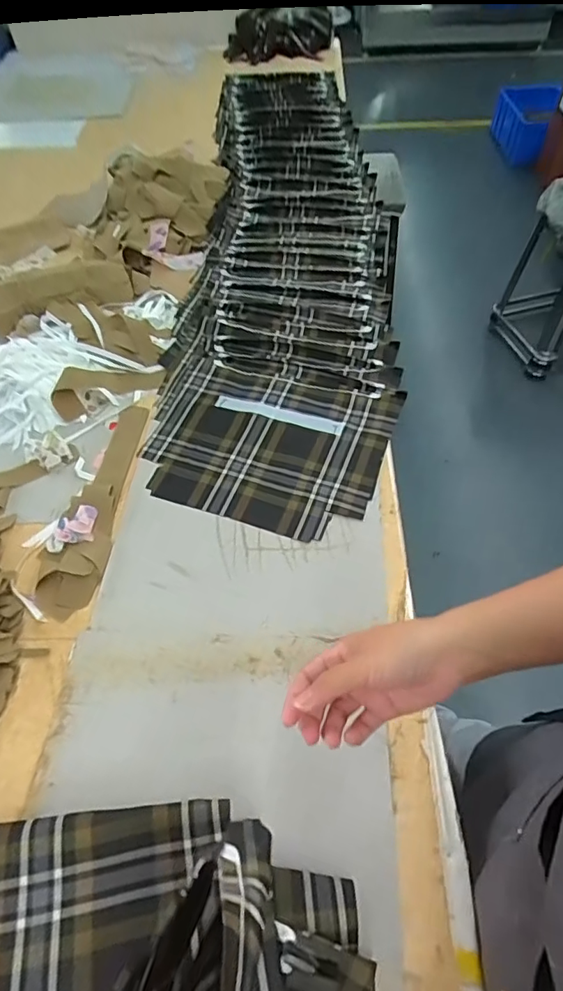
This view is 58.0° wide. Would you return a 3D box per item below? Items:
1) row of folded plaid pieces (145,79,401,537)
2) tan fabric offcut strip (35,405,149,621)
[{"bbox_3d":[0.016,-0.596,1.117,0.402,0.044,1.545,1,56,2],"label":"row of folded plaid pieces"},{"bbox_3d":[-0.267,-0.003,0.729,0.084,0.020,0.357,3,56,4],"label":"tan fabric offcut strip"}]

